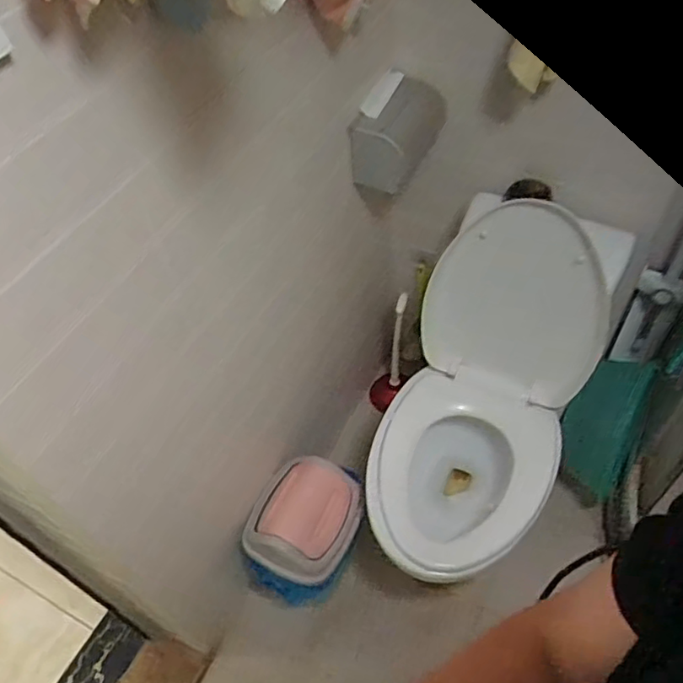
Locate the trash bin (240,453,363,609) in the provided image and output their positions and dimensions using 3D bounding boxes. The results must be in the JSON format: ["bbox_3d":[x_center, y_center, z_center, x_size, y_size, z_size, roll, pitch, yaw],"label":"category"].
[{"bbox_3d":[-0.068,0.428,1.338,0.194,0.302,0.263,22,56,20],"label":"trash bin"}]

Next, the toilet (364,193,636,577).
[{"bbox_3d":[0.285,0.126,1.234,0.364,0.711,0.664,22,56,20],"label":"toilet"}]

